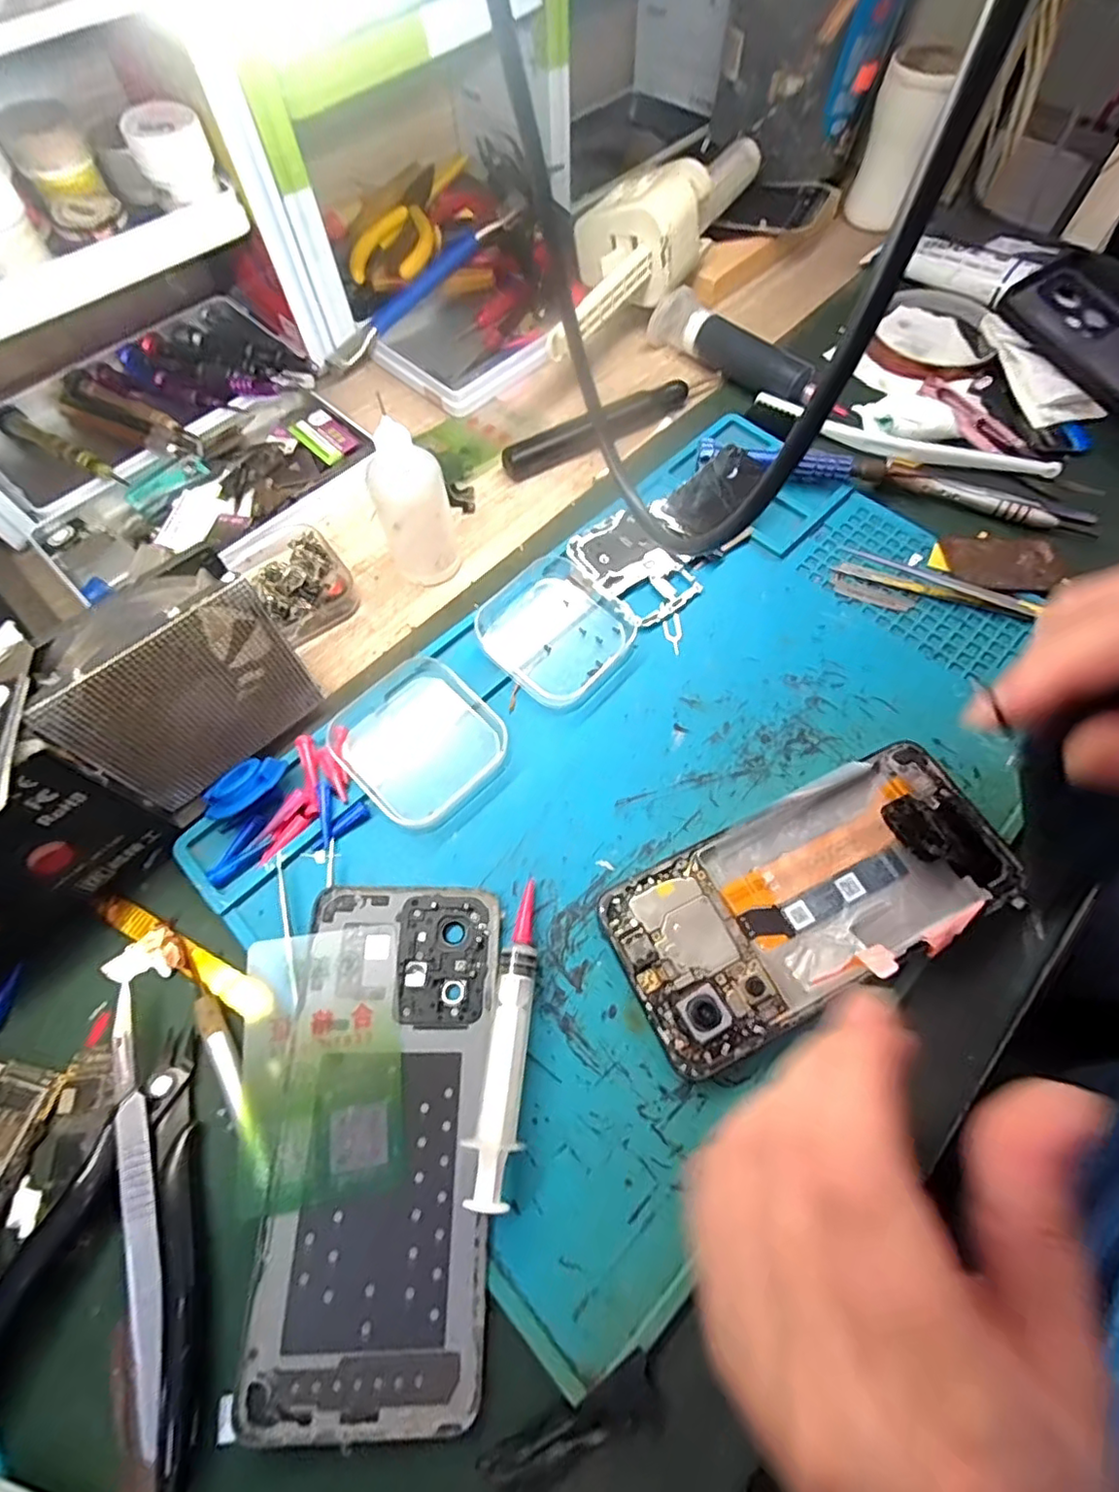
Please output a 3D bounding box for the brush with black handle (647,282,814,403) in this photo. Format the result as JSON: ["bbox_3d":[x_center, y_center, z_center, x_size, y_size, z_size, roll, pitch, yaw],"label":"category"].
[{"bbox_3d":[0.108,-0.248,0.374,0.120,0.023,0.032,41,72,17],"label":"brush with black handle"}]

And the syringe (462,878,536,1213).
[{"bbox_3d":[-0.016,0.101,0.215,0.017,0.018,0.102,9,66,4],"label":"syringe"}]

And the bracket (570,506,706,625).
[{"bbox_3d":[0.039,-0.093,0.309,0.046,0.007,0.064,-33,69,-14],"label":"bracket"}]

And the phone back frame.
[{"bbox_3d":[-0.059,0.129,0.207,0.071,0.009,0.157,1,65,1],"label":"phone back frame"}]

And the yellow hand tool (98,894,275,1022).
[{"bbox_3d":[-0.146,0.082,0.233,0.087,0.009,0.013,24,68,11],"label":"yellow hand tool"}]

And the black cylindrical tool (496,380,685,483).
[{"bbox_3d":[0.024,-0.190,0.357,0.122,0.014,0.018,-29,68,-12],"label":"black cylindrical tool"}]

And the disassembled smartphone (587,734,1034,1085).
[{"bbox_3d":[0.098,0.058,0.235,0.156,0.009,0.073,-25,64,-10],"label":"disassembled smartphone"}]

